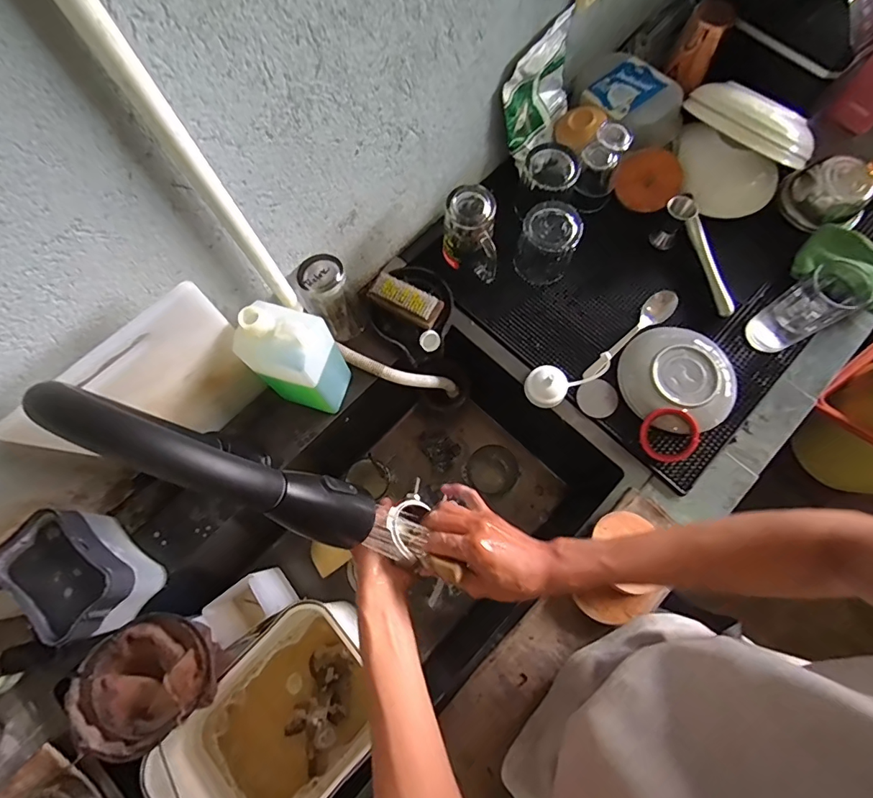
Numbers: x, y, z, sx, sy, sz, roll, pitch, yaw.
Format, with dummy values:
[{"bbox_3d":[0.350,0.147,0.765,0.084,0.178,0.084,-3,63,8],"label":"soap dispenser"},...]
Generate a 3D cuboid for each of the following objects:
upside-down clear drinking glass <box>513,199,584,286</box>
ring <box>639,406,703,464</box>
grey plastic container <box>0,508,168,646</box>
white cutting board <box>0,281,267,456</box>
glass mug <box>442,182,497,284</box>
[{"bbox_3d":[0.164,-0.234,0.679,0.084,0.097,0.084,12,73,5],"label":"upside-down clear drinking glass"},{"bbox_3d":[0.316,0.049,0.621,0.072,0.009,0.073,0,88,15],"label":"ring"},{"bbox_3d":[-0.417,0.204,0.544,0.142,0.104,0.094,37,77,12],"label":"grey plastic container"},{"bbox_3d":[-0.282,-0.001,0.504,0.014,0.290,0.179,42,75,6],"label":"white cutting board"},{"bbox_3d":[0.046,-0.230,0.652,0.073,0.115,0.100,-7,72,-1],"label":"glass mug"}]

